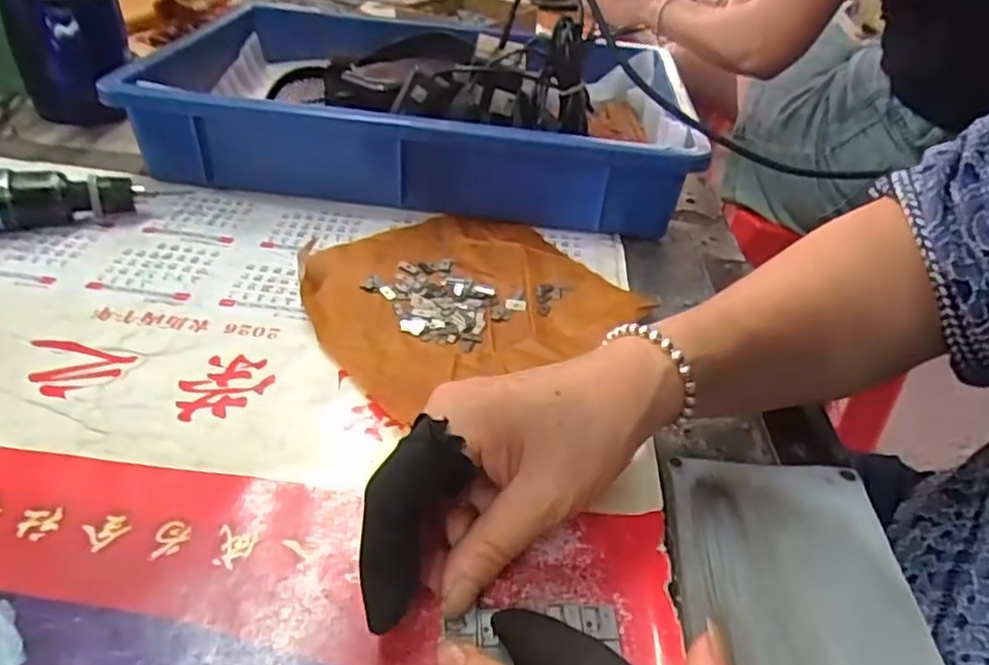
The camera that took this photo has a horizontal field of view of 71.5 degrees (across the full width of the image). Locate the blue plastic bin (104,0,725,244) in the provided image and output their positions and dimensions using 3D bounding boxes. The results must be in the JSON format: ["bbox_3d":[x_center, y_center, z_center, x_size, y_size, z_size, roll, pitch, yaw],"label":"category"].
[{"bbox_3d":[-0.059,-0.200,0.602,0.420,0.081,0.287,7,37,2],"label":"blue plastic bin"}]

